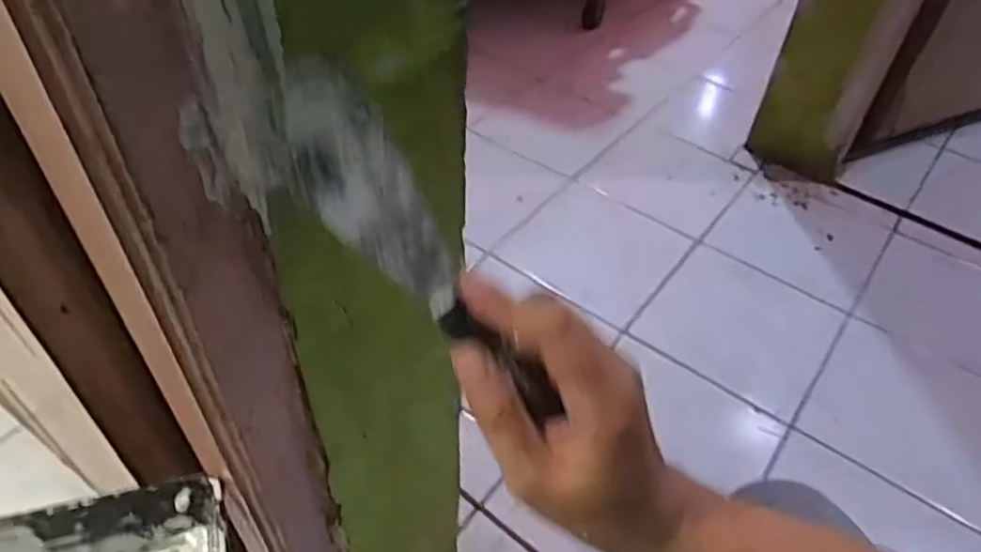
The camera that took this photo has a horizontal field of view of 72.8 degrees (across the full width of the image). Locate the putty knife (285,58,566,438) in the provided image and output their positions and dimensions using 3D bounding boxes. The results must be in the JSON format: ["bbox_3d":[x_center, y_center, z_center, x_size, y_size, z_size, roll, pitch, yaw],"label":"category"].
[{"bbox_3d":[-0.025,-0.006,0.277,0.017,0.176,0.041,-14,28,45],"label":"putty knife"}]

